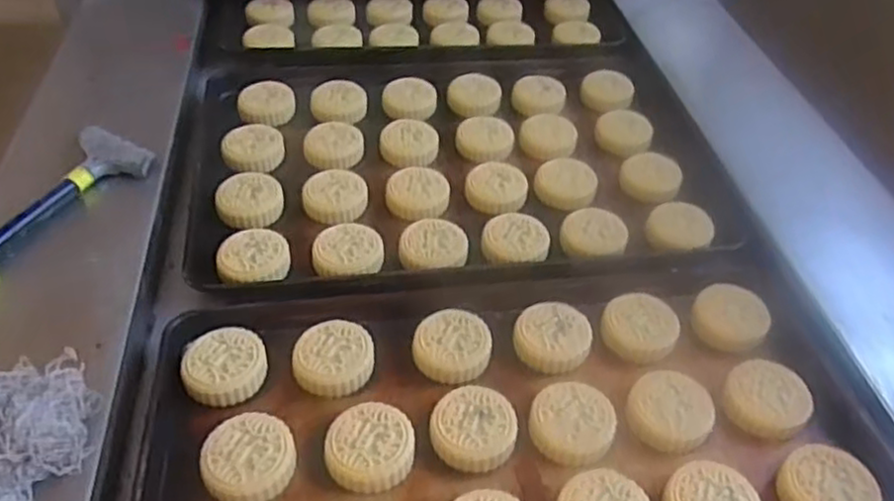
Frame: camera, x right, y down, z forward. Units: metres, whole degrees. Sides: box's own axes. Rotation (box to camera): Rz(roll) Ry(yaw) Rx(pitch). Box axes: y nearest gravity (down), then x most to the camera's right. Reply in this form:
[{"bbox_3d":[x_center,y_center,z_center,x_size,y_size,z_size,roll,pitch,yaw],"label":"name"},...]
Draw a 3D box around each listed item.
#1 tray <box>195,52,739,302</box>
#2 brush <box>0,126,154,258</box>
[{"bbox_3d":[0.002,-0.134,0.896,0.608,0.056,0.446,-5,39,-12],"label":"tray"},{"bbox_3d":[-0.425,-0.025,0.706,0.092,0.024,0.305,19,40,18],"label":"brush"}]

